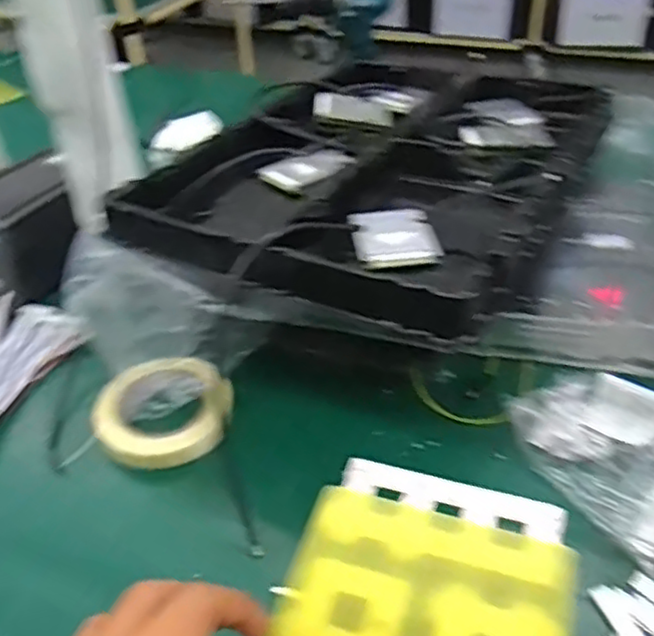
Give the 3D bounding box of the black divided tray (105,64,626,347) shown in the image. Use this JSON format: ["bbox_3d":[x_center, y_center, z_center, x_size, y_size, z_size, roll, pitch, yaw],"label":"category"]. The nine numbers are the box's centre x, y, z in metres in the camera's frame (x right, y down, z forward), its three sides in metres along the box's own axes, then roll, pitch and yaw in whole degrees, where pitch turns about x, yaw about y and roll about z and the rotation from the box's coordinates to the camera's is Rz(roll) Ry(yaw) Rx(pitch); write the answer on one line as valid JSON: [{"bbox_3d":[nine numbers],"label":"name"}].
[{"bbox_3d":[0.066,-0.160,0.700,0.345,0.068,0.492,22,47,27],"label":"black divided tray"}]

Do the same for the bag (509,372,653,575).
[{"bbox_3d":[0.249,0.113,0.554,0.118,0.051,0.212,-21,43,-19],"label":"bag"}]

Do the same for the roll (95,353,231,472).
[{"bbox_3d":[-0.146,0.081,0.624,0.120,0.022,0.111,-2,41,2],"label":"roll"}]

